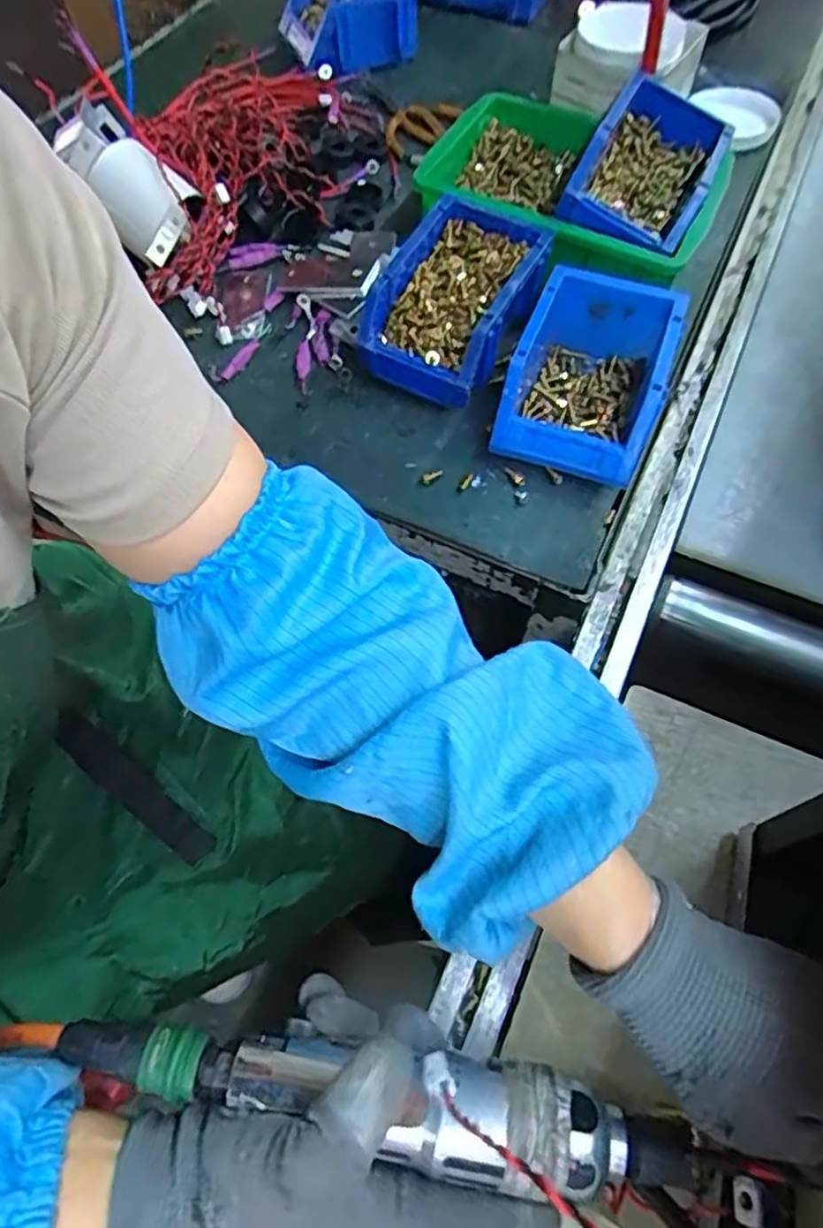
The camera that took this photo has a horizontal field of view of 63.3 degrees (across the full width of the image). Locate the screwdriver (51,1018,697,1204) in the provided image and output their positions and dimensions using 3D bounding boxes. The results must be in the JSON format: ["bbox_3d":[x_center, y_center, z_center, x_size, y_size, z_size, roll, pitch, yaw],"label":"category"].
[{"bbox_3d":[-0.018,0.187,0.259,0.248,0.032,0.037,7,63,7],"label":"screwdriver"}]

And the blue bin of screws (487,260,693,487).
[{"bbox_3d":[0.138,-0.182,0.523,0.109,0.074,0.157,20,64,11],"label":"blue bin of screws"}]

